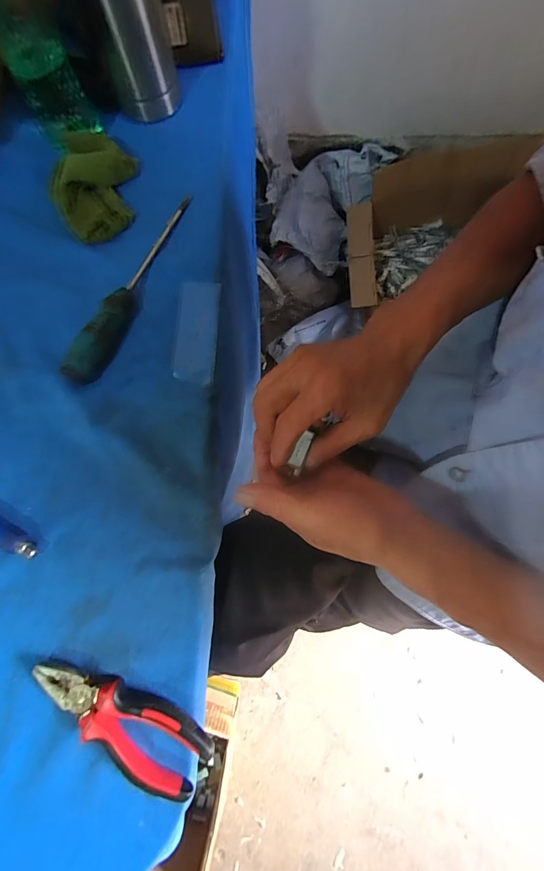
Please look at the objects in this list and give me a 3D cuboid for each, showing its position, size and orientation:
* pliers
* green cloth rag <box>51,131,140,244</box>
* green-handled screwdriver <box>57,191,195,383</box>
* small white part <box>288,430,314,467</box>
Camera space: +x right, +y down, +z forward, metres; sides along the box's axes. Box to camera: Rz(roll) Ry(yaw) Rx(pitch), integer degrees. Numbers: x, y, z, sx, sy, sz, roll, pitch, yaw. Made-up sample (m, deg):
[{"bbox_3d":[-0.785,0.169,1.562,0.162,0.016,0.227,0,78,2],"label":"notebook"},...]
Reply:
[{"bbox_3d":[-0.126,0.237,0.279,0.154,0.021,0.051,25,81,6],"label":"pliers"},{"bbox_3d":[-0.201,-0.286,0.381,0.078,0.030,0.134,-2,79,1],"label":"green cloth rag"},{"bbox_3d":[-0.146,-0.162,0.352,0.028,0.027,0.241,21,80,5],"label":"green-handled screwdriver"},{"bbox_3d":[0.025,0.011,0.284,0.011,0.004,0.032,26,96,6],"label":"small white part"}]

